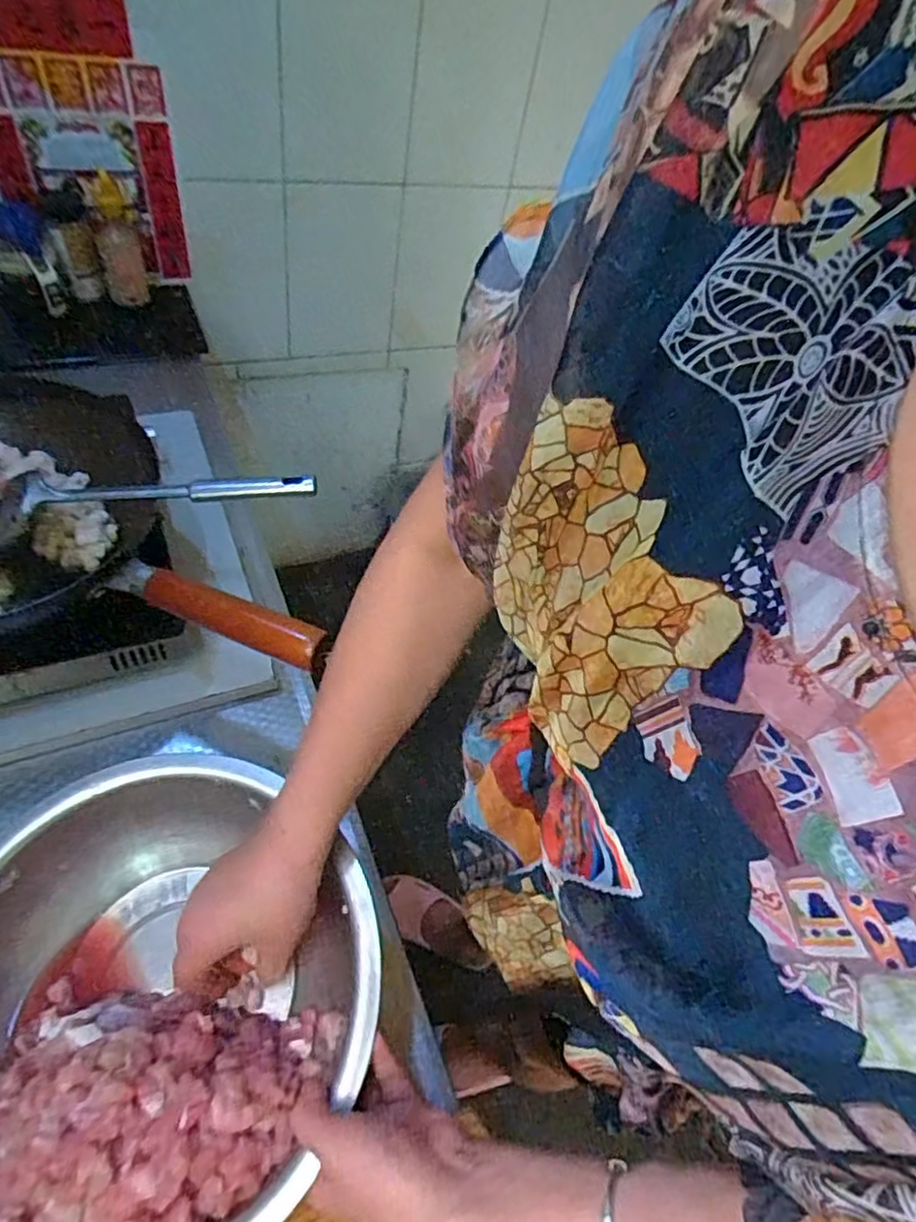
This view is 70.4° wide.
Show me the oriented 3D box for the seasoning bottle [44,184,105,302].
[{"bbox_3d":[-0.526,-0.499,0.898,0.053,0.137,0.046,-12,46,-19],"label":"seasoning bottle"}]

